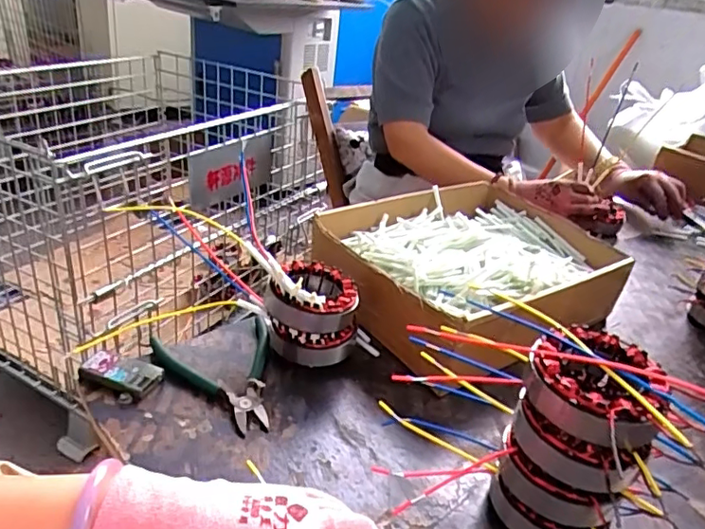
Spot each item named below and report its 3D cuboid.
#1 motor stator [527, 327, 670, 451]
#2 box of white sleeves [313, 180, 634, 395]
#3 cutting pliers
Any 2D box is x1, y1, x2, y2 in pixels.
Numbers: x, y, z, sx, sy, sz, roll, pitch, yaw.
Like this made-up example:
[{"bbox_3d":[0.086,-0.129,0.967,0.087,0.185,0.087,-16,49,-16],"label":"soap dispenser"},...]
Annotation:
[{"bbox_3d":[0.159,0.082,0.376,0.082,0.045,0.092,15,30,16],"label":"motor stator"},{"bbox_3d":[0.145,0.008,0.687,0.349,0.097,0.260,-14,35,-33],"label":"box of white sleeves"},{"bbox_3d":[-0.110,0.100,0.535,0.107,0.019,0.137,-16,36,-35],"label":"cutting pliers"}]

